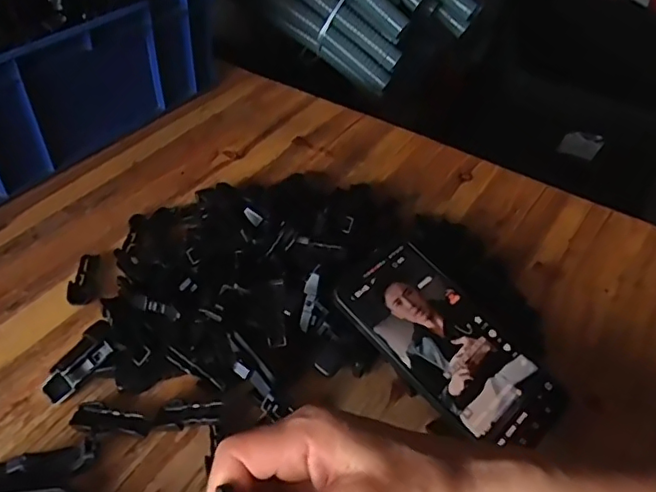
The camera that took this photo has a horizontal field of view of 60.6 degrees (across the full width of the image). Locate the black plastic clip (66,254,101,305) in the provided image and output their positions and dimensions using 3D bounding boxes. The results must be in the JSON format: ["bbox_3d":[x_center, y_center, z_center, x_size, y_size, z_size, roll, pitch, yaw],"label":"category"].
[{"bbox_3d":[-0.196,0.025,0.452,0.021,0.008,0.051,-4,45,-8],"label":"black plastic clip"}]

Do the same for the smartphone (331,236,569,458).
[{"bbox_3d":[0.082,0.065,0.390,0.083,0.008,0.166,-32,69,-28],"label":"smartphone"}]

